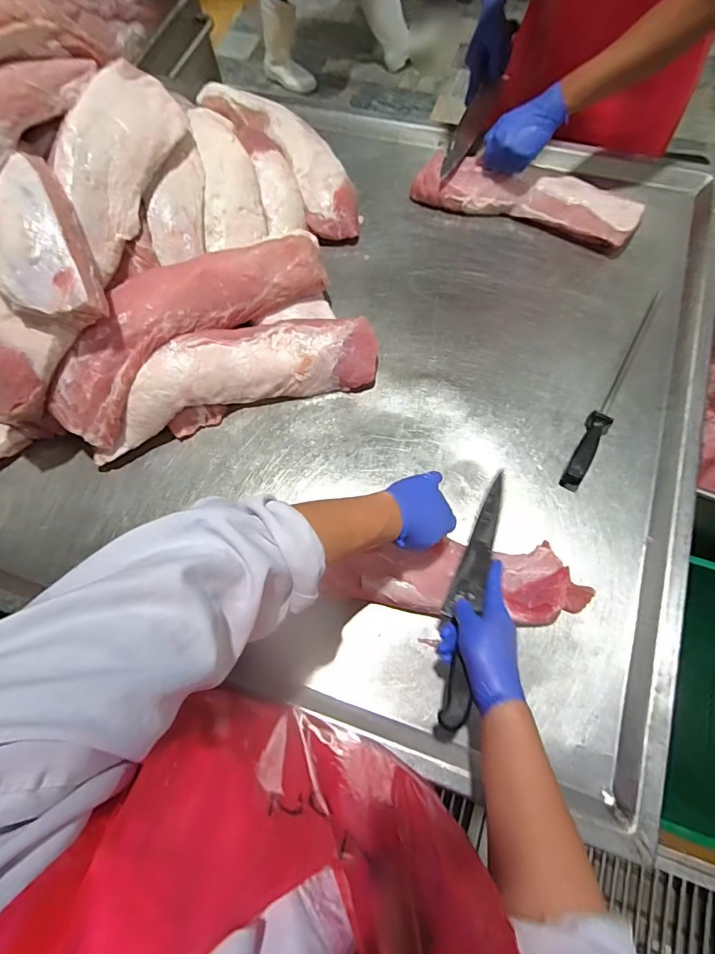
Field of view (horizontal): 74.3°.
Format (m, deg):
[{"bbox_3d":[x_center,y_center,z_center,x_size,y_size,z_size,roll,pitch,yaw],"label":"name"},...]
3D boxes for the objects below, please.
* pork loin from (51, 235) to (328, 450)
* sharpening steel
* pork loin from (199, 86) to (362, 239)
[{"bbox_3d":[-0.270,-0.248,0.738,0.475,0.096,0.144,-43,74,-12],"label":"pork loin"},{"bbox_3d":[0.420,-0.151,0.757,0.033,0.034,0.394,29,74,12],"label":"sharpening steel"},{"bbox_3d":[-0.133,-0.637,0.939,0.147,0.085,0.432,-38,73,-10],"label":"pork loin"}]

